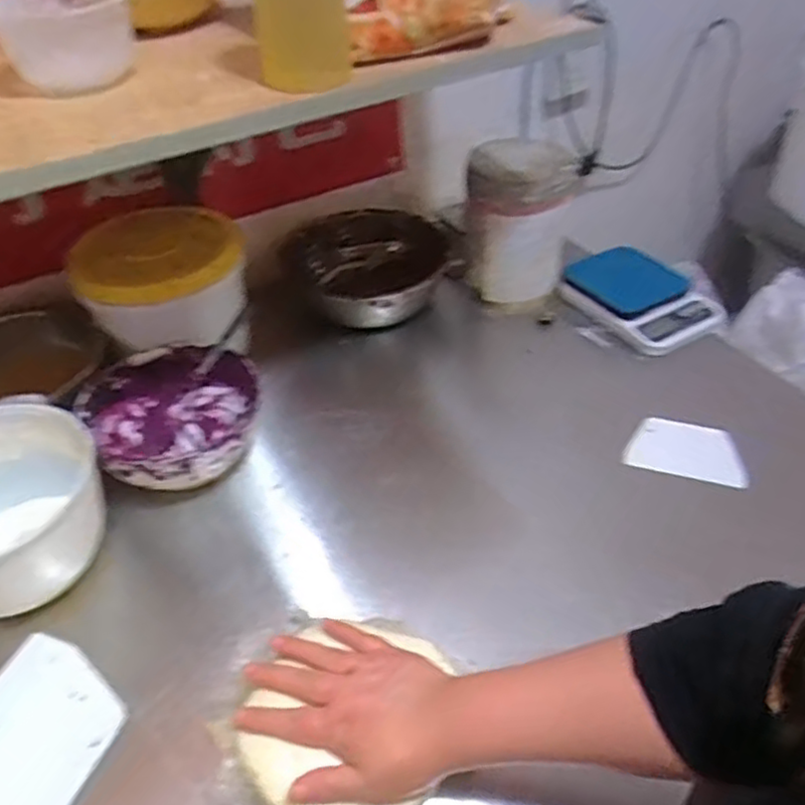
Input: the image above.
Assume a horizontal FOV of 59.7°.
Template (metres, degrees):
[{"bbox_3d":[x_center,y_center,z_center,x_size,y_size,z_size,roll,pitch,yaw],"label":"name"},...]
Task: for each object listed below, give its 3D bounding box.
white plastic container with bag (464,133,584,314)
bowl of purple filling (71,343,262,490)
[{"bbox_3d":[0.144,-0.227,0.907,0.124,0.179,0.122,-4,43,0],"label":"white plastic container with bag"},{"bbox_3d":[-0.235,0.020,0.737,0.162,0.073,0.177,-2,43,2],"label":"bowl of purple filling"}]

